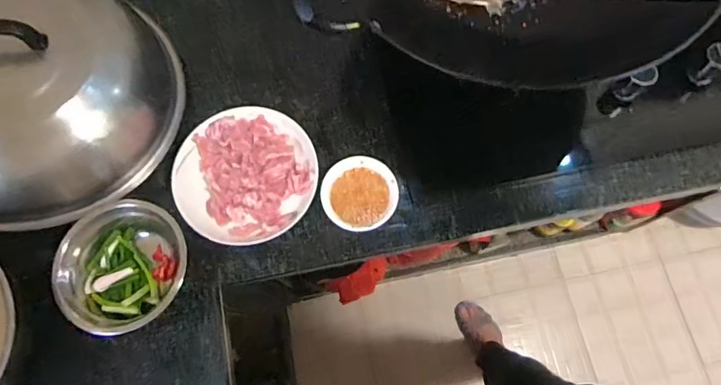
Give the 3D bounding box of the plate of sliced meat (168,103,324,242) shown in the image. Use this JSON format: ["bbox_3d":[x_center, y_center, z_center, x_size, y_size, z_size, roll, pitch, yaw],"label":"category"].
[{"bbox_3d":[-0.151,-0.026,0.605,0.178,0.027,0.181,0,73,2],"label":"plate of sliced meat"}]

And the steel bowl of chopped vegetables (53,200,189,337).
[{"bbox_3d":[-0.288,0.087,0.562,0.153,0.066,0.143,0,73,2],"label":"steel bowl of chopped vegetables"}]

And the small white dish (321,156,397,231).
[{"bbox_3d":[-0.001,0.001,0.598,0.095,0.024,0.099,0,73,2],"label":"small white dish"}]

